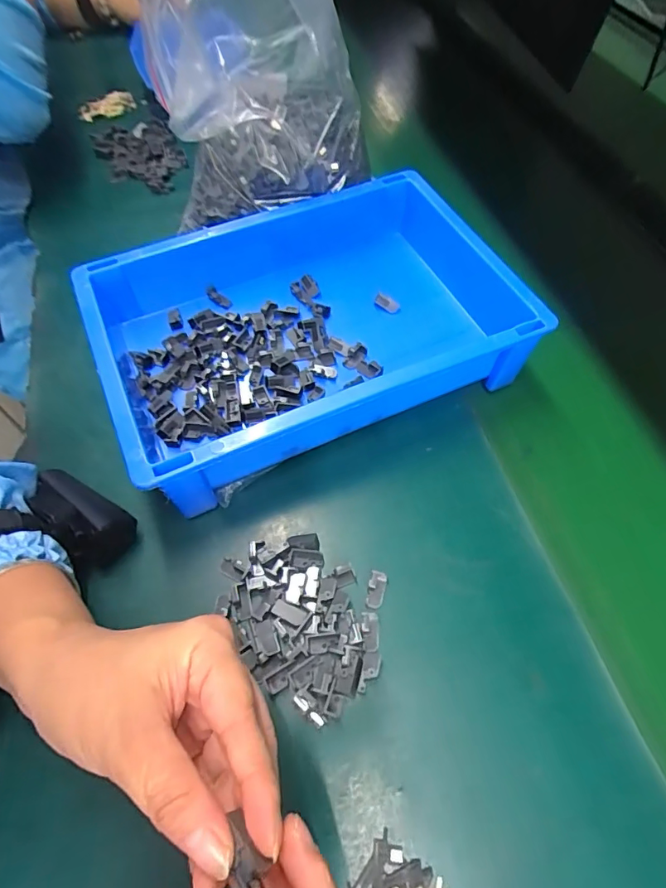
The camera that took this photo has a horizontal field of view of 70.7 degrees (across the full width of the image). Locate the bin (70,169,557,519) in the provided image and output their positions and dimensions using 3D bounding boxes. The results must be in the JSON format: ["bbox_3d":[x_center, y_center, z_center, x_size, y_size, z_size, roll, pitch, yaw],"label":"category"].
[{"bbox_3d":[-0.021,-0.094,0.374,0.298,0.070,0.207,-22,63,-13],"label":"bin"}]

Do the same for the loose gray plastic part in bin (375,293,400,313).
[{"bbox_3d":[0.047,-0.123,0.411,0.022,0.009,0.006,29,62,-5],"label":"loose gray plastic part in bin"}]

